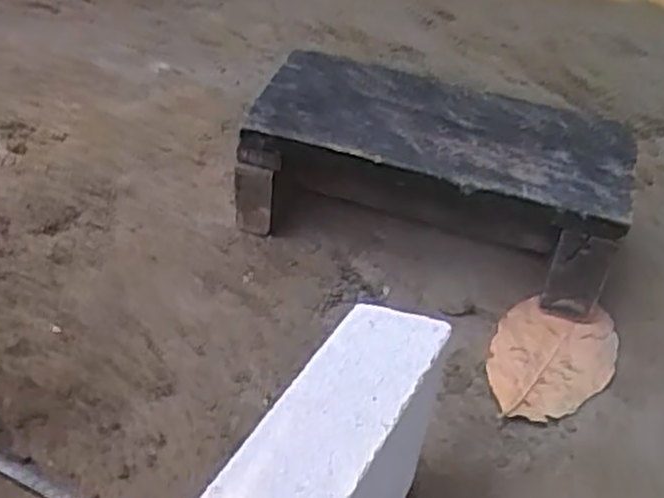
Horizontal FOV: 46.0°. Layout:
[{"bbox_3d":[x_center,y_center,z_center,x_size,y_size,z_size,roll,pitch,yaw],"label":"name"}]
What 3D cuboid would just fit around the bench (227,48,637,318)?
[{"bbox_3d":[0.117,-0.084,0.914,0.405,0.155,0.198,18,41,10],"label":"bench"}]

